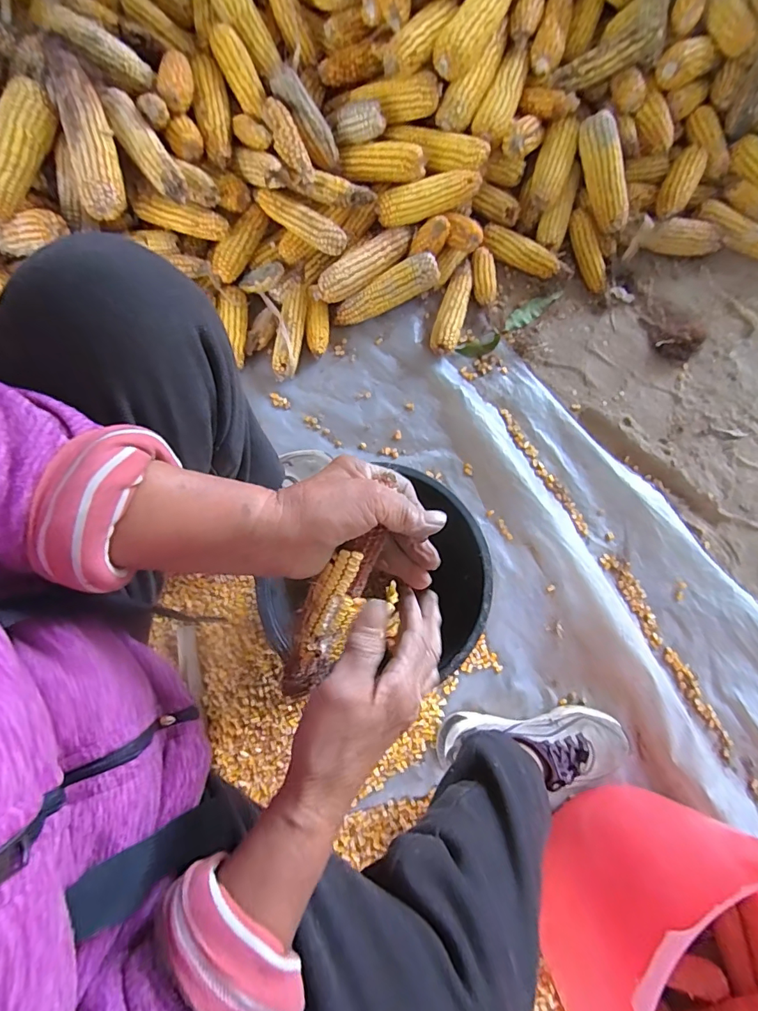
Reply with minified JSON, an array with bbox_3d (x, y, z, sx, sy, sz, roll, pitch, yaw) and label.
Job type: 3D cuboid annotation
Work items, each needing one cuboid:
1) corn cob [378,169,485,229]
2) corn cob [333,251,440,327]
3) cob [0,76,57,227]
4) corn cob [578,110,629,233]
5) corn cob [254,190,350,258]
[{"bbox_3d":[0.066,-0.412,0.622,0.138,0.039,0.041,-10,80,12],"label":"corn cob"},{"bbox_3d":[0.007,-0.304,0.660,0.163,0.036,0.040,-21,80,20],"label":"corn cob"},{"bbox_3d":[-0.400,-0.372,0.499,0.042,0.046,0.164,31,100,4],"label":"cob"},{"bbox_3d":[0.301,-0.439,0.614,0.035,0.034,0.134,-26,110,-6],"label":"corn cob"},{"bbox_3d":[-0.103,-0.375,0.610,0.128,0.036,0.032,31,81,4],"label":"corn cob"}]

